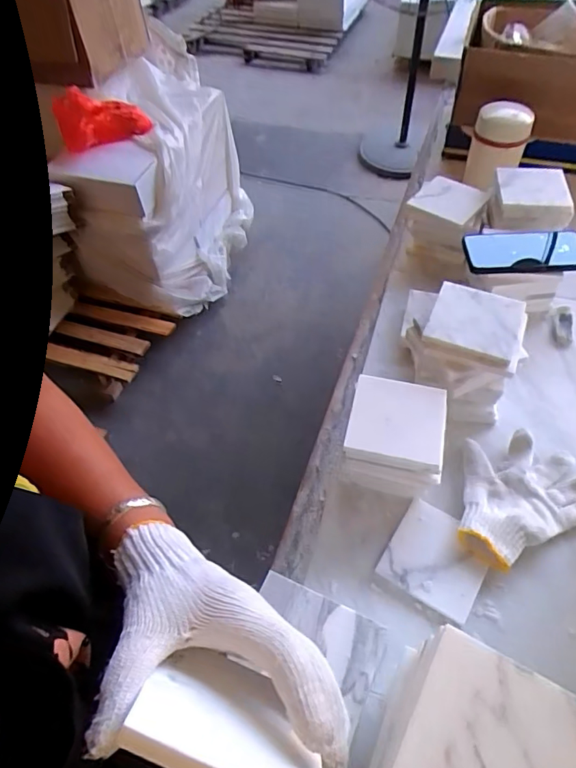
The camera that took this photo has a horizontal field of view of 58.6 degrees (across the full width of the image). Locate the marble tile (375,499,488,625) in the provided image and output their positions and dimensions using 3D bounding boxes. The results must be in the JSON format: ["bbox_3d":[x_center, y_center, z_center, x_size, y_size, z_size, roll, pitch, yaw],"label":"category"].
[{"bbox_3d":[0.163,0.189,0.559,0.098,0.011,0.097,26,60,21],"label":"marble tile"}]

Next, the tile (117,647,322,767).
[{"bbox_3d":[-0.029,0.179,0.274,0.095,0.098,0.008,23,87,2],"label":"tile"}]

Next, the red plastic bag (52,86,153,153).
[{"bbox_3d":[-0.559,-0.808,1.561,0.266,0.158,0.080,-28,57,-15],"label":"red plastic bag"}]

